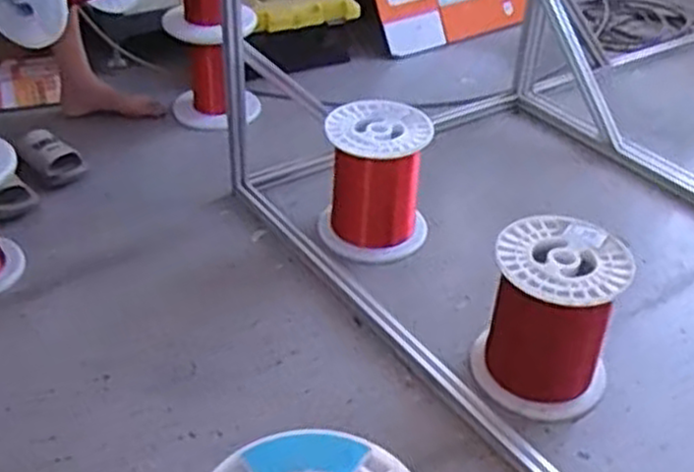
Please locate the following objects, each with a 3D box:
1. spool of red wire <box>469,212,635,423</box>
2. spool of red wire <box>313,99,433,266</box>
[{"bbox_3d":[0.313,0.125,1.225,0.204,0.232,0.210,1,37,0],"label":"spool of red wire"},{"bbox_3d":[0.053,-0.107,1.522,0.206,0.235,0.193,2,37,1],"label":"spool of red wire"}]

